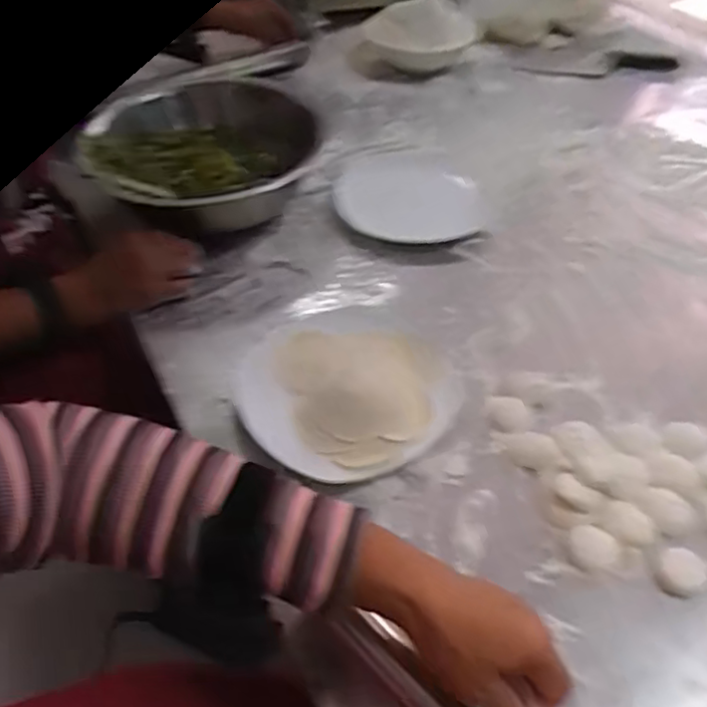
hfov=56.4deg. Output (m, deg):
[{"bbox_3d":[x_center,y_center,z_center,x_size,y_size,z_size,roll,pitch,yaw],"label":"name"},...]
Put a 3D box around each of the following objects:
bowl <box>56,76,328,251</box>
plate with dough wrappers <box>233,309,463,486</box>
[{"bbox_3d":[-0.179,-0.237,0.800,0.260,0.091,0.274,0,47,0],"label":"bowl"},{"bbox_3d":[-0.004,0.018,0.588,0.187,0.036,0.191,0,47,0],"label":"plate with dough wrappers"}]

